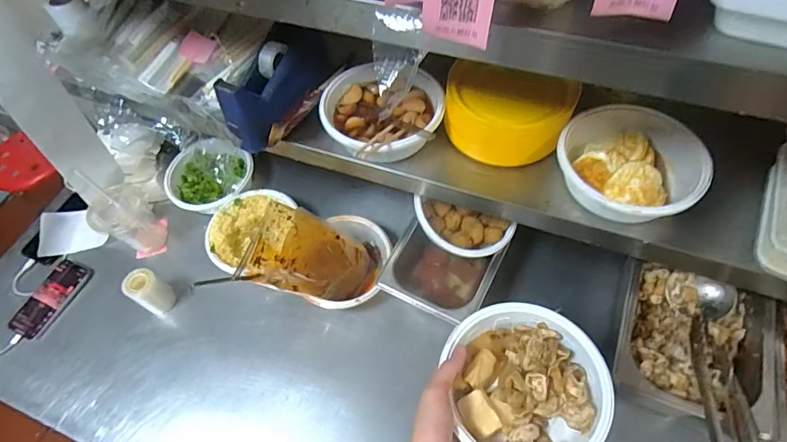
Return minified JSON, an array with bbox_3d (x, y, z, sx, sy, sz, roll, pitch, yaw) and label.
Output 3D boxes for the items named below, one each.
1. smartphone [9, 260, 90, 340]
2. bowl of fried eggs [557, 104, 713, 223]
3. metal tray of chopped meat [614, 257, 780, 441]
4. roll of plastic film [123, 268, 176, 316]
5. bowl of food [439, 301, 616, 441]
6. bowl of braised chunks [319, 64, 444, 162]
[{"bbox_3d":[-0.624,0.138,0.811,0.069,0.016,0.143,23,63,3],"label":"smartphone"},{"bbox_3d":[0.296,-0.072,0.564,0.157,0.052,0.166,-2,59,3],"label":"bowl of fried eggs"},{"bbox_3d":[0.390,0.172,0.616,0.176,0.116,0.192,16,61,14],"label":"metal tray of chopped meat"},{"bbox_3d":[-0.413,0.120,0.760,0.051,0.081,0.052,-2,59,3],"label":"roll of plastic film"},{"bbox_3d":[0.141,0.175,0.482,0.149,0.062,0.169,-10,58,-2],"label":"bowl of food"},{"bbox_3d":[-0.014,-0.156,0.639,0.166,0.061,0.176,-2,59,3],"label":"bowl of braised chunks"}]

